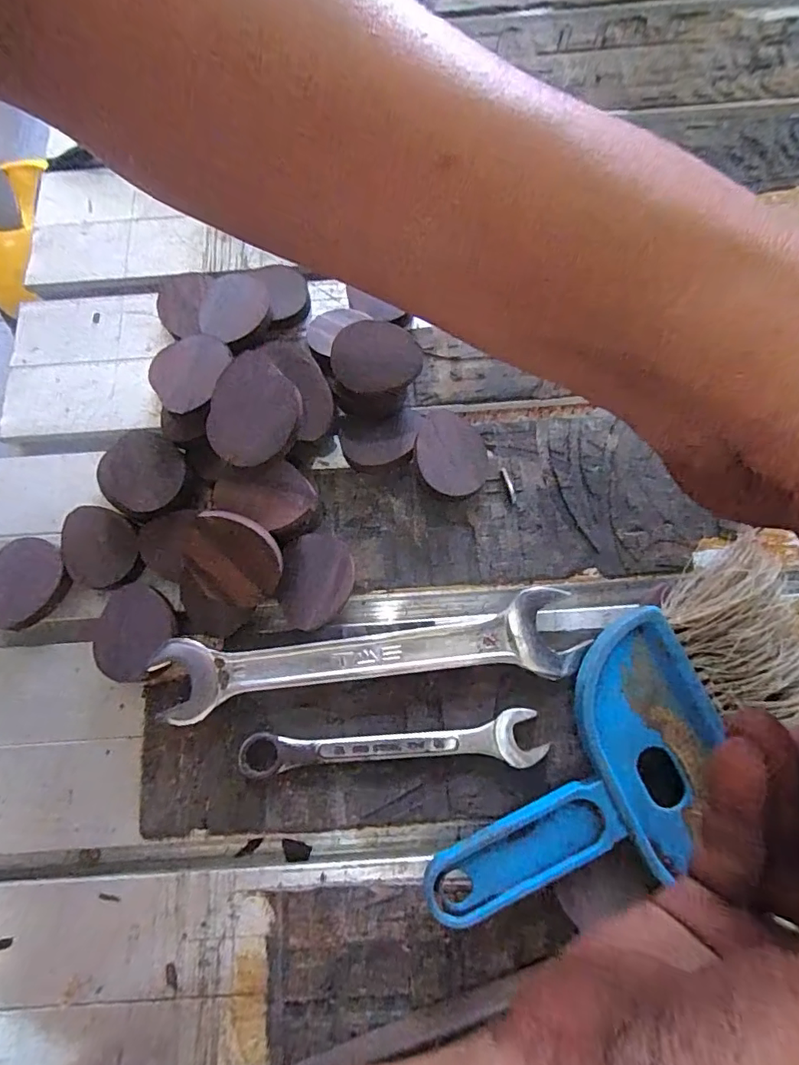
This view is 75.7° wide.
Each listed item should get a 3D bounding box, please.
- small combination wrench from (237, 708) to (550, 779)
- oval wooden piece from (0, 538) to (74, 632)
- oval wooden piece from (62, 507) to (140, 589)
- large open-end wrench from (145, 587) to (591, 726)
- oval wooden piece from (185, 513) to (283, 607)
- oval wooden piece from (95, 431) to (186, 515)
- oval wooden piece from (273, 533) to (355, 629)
[{"bbox_3d":[-0.003,0.094,0.224,0.128,0.009,0.022,-5,74,0],"label":"small combination wrench"},{"bbox_3d":[-0.180,0.025,0.247,0.033,0.015,0.041,42,79,12],"label":"oval wooden piece"},{"bbox_3d":[-0.146,0.008,0.250,0.039,0.004,0.037,11,83,5],"label":"oval wooden piece"},{"bbox_3d":[-0.011,0.057,0.233,0.180,0.013,0.037,-9,74,-1],"label":"large open-end wrench"},{"bbox_3d":[-0.072,0.012,0.224,0.042,0.006,0.036,40,100,-13],"label":"oval wooden piece"},{"bbox_3d":[-0.127,-0.029,0.253,0.049,0.006,0.039,15,76,19],"label":"oval wooden piece"},{"bbox_3d":[-0.039,0.024,0.243,0.033,0.011,0.043,8,74,4],"label":"oval wooden piece"}]

